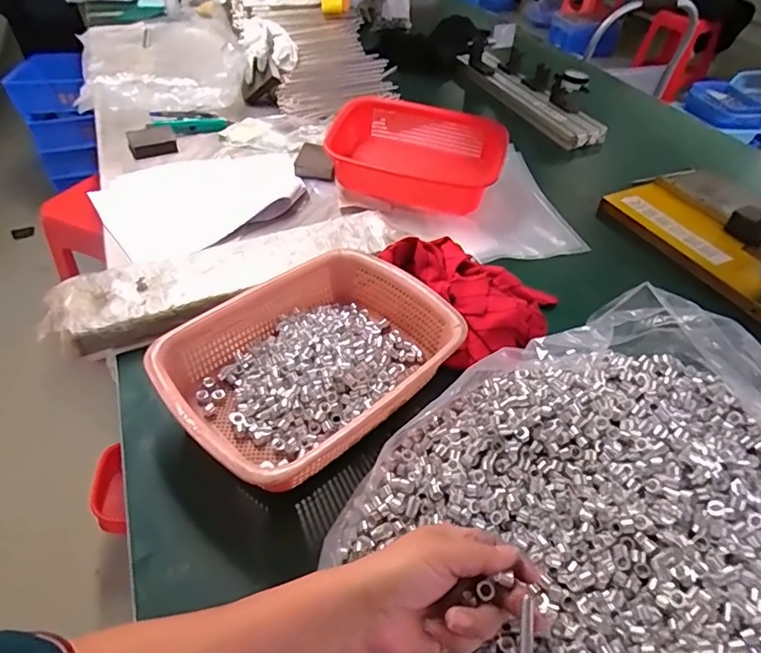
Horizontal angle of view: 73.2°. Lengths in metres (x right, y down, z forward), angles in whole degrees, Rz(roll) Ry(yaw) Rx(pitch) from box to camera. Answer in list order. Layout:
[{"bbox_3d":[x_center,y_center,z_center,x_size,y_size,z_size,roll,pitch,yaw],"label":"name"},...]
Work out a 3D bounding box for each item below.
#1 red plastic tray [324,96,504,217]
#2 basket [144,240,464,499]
[{"bbox_3d":[0.068,-0.316,0.919,0.297,0.096,0.242,8,45,5],"label":"red plastic tray"},{"bbox_3d":[-0.070,0.034,0.552,0.215,0.074,0.299,35,53,28],"label":"basket"}]

